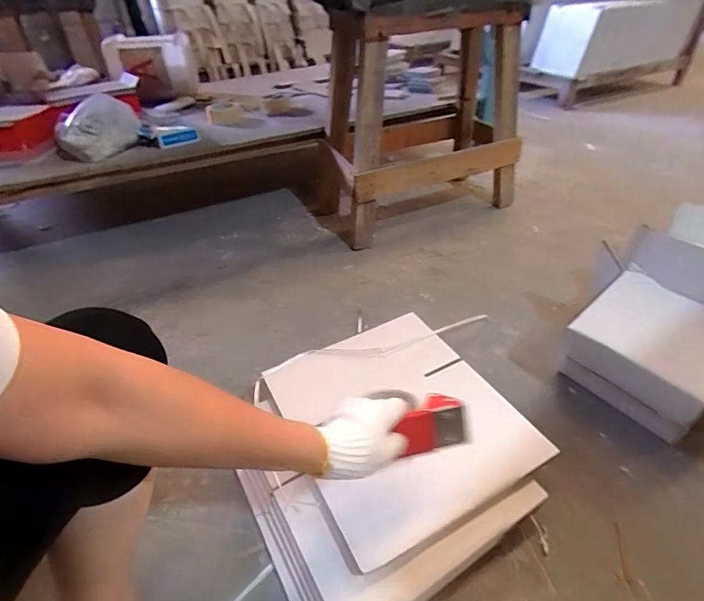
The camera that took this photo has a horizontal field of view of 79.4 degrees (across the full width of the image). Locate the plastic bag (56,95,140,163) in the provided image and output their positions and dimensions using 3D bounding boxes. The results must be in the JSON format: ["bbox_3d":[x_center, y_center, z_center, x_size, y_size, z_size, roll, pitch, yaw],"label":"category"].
[{"bbox_3d":[-0.725,-0.475,1.176,0.149,0.126,0.182,19,42,23],"label":"plastic bag"}]

